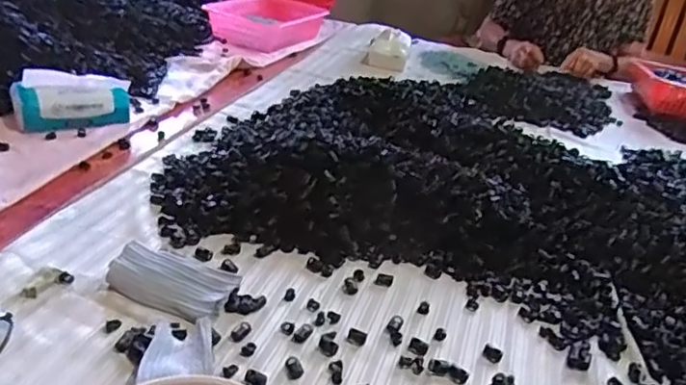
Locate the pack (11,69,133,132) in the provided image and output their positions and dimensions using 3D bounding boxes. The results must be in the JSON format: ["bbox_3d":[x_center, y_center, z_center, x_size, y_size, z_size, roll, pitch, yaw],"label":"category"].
[{"bbox_3d":[-0.437,-0.152,0.960,0.174,0.115,0.044,-4,-11,-21],"label":"pack"}]

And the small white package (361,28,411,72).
[{"bbox_3d":[0.117,-0.367,1.518,0.113,0.067,0.098,15,29,7],"label":"small white package"}]

